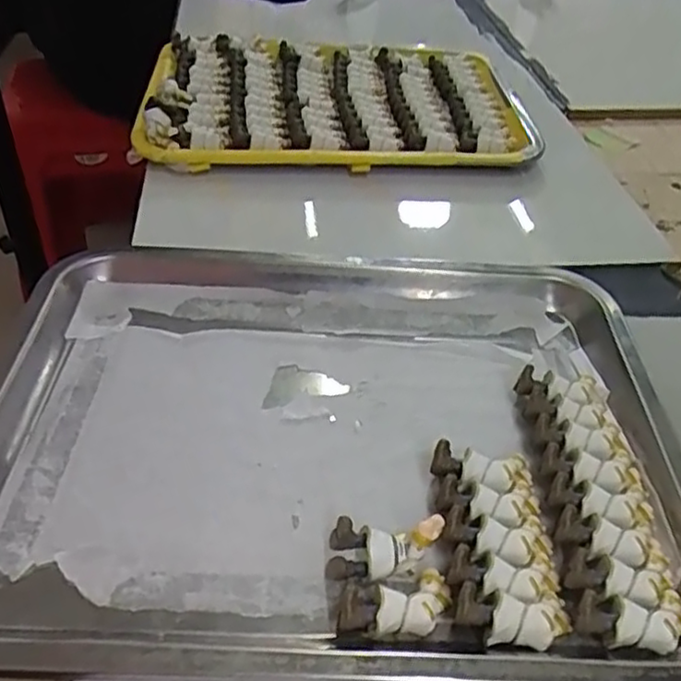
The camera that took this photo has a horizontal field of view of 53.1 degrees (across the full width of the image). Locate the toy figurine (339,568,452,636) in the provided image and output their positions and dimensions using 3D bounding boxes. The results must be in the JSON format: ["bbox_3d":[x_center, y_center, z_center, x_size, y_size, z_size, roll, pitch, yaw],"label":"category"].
[{"bbox_3d":[0.022,0.109,0.279,0.052,0.020,0.025,1,41,-24],"label":"toy figurine"}]

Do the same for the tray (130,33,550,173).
[{"bbox_3d":[-0.010,-0.238,0.647,0.341,0.027,0.264,-1,42,-5],"label":"tray"}]

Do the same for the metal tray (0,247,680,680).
[{"bbox_3d":[-0.011,0.040,0.350,0.353,0.033,0.253,1,42,-2],"label":"metal tray"}]

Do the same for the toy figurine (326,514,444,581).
[{"bbox_3d":[0.019,0.088,0.292,0.052,0.019,0.021,-12,44,0],"label":"toy figurine"}]

